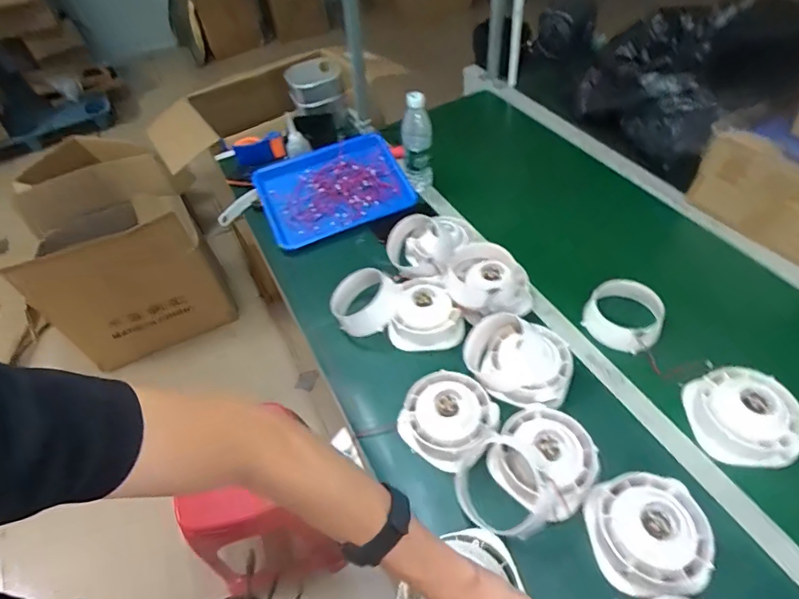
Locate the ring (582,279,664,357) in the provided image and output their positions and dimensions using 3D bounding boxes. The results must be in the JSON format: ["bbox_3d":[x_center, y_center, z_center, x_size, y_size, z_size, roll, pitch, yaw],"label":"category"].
[{"bbox_3d":[0.393,0.027,0.815,0.124,0.057,0.115,-3,49,4],"label":"ring"}]

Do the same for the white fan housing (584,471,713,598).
[{"bbox_3d":[0.317,0.296,0.592,0.139,0.056,0.138,-3,49,4],"label":"white fan housing"}]

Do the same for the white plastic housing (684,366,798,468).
[{"bbox_3d":[0.509,0.172,0.695,0.135,0.077,0.136,2,49,9],"label":"white plastic housing"}]

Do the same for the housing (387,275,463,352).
[{"bbox_3d":[0.049,0.020,0.863,0.137,0.066,0.132,-1,49,6],"label":"housing"}]

